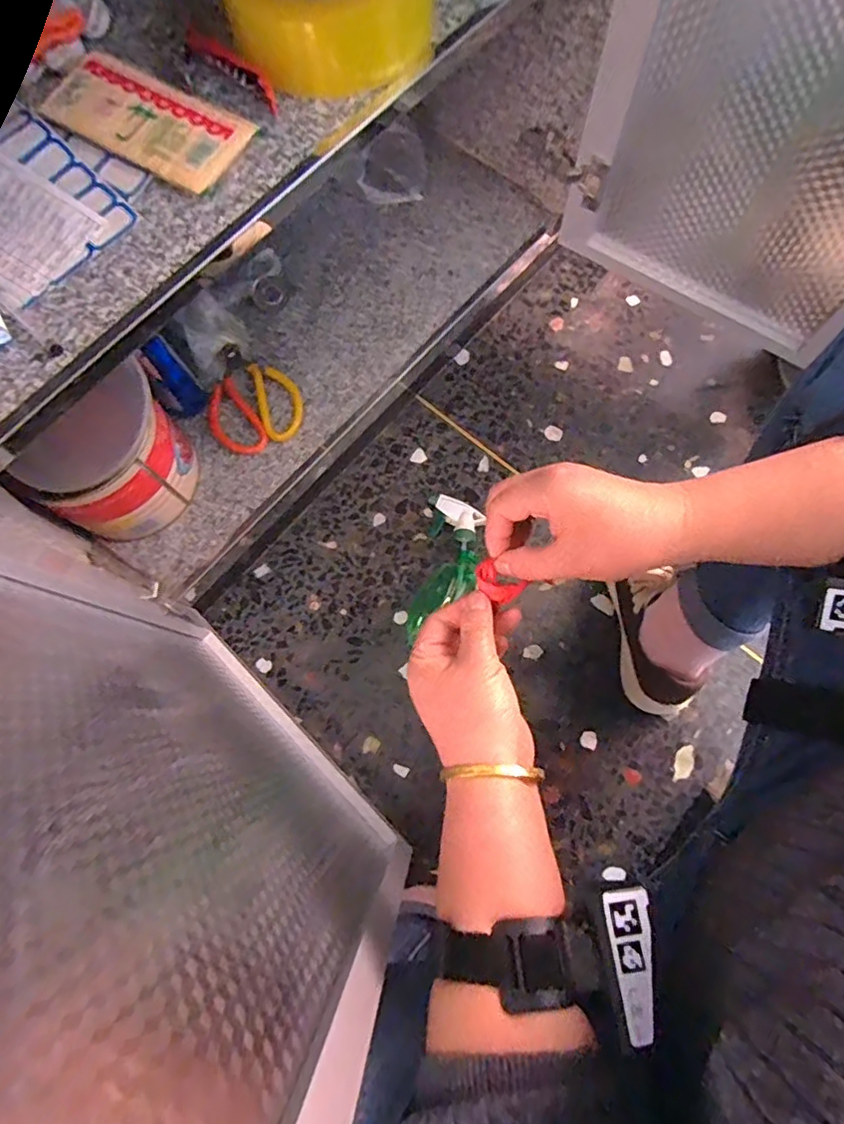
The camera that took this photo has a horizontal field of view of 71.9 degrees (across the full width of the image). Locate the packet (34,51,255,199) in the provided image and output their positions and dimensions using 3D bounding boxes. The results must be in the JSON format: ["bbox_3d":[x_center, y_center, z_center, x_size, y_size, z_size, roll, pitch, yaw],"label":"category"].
[{"bbox_3d":[-0.193,-0.308,0.408,0.146,0.011,0.065,30,77,9],"label":"packet"}]

